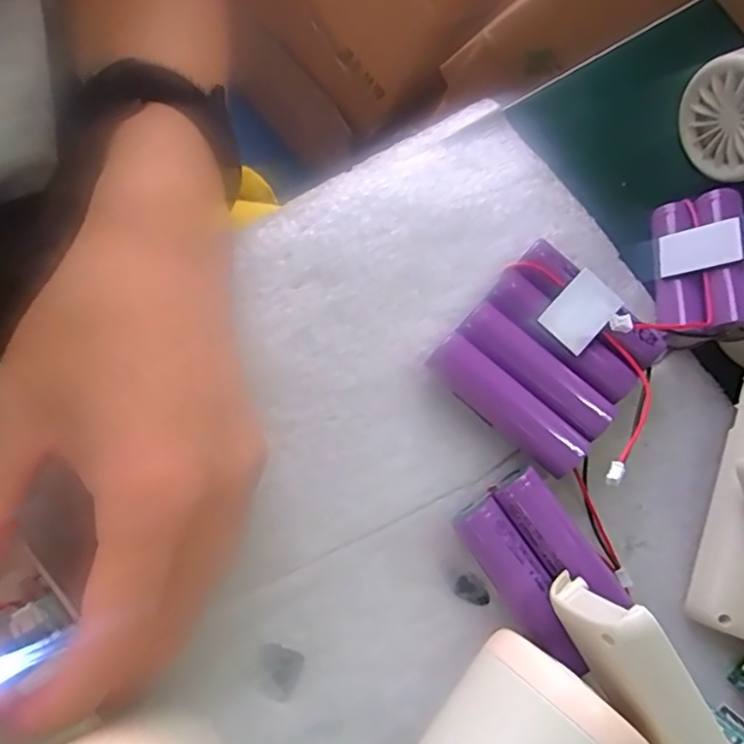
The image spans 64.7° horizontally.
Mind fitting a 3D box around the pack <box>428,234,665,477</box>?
[{"bbox_3d":[0.068,-0.006,0.228,0.065,0.019,0.067,42,73,4],"label":"pack"}]

